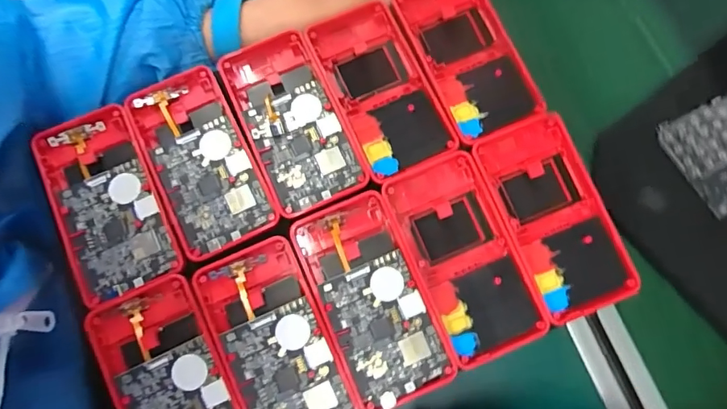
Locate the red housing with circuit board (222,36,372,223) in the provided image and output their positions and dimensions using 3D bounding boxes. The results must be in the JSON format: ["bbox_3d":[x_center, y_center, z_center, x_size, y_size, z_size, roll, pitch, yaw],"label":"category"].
[{"bbox_3d":[-0.046,-0.053,0.315,0.061,0.010,0.117,-23,75,-9],"label":"red housing with circuit board"}]

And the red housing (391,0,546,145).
[{"bbox_3d":[0.072,-0.102,0.325,0.066,0.016,0.118,-22,75,-9],"label":"red housing"}]

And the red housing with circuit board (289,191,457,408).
[{"bbox_3d":[0.005,0.057,0.286,0.061,0.018,0.119,-24,74,-5],"label":"red housing with circuit board"}]

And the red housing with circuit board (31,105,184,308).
[{"bbox_3d":[-0.162,0.000,0.302,0.062,0.012,0.115,-26,74,-5],"label":"red housing with circuit board"}]

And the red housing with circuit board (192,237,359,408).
[{"bbox_3d":[-0.052,0.084,0.281,0.061,0.018,0.118,-24,74,-5],"label":"red housing with circuit board"}]

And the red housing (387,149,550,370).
[{"bbox_3d":[0.061,0.033,0.300,0.061,0.022,0.119,-22,82,-7],"label":"red housing"}]

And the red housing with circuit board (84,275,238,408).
[{"bbox_3d":[-0.111,0.107,0.275,0.062,0.018,0.118,-26,74,-5],"label":"red housing with circuit board"}]

